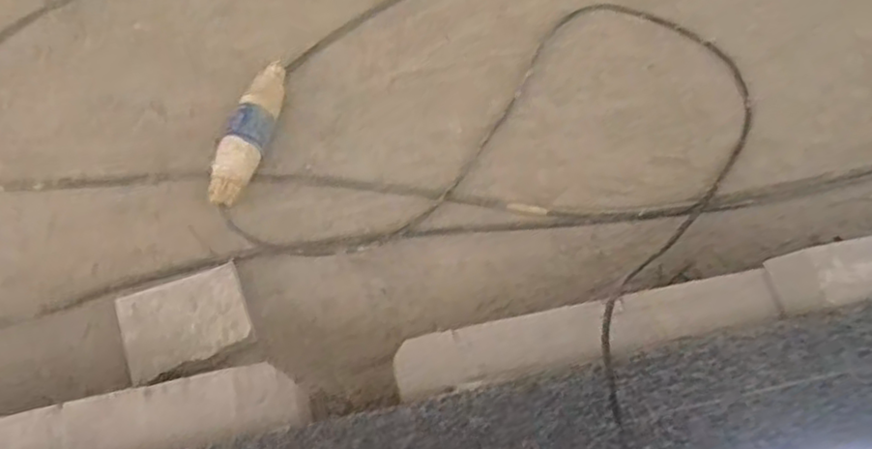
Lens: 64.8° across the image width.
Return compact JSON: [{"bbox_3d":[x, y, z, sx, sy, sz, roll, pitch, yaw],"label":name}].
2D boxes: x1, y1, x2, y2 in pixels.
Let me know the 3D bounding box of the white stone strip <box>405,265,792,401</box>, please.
[{"bbox_3d":[0.137,0.096,0.613,0.354,0.024,0.055,-10,69,-6],"label":"white stone strip"}]

